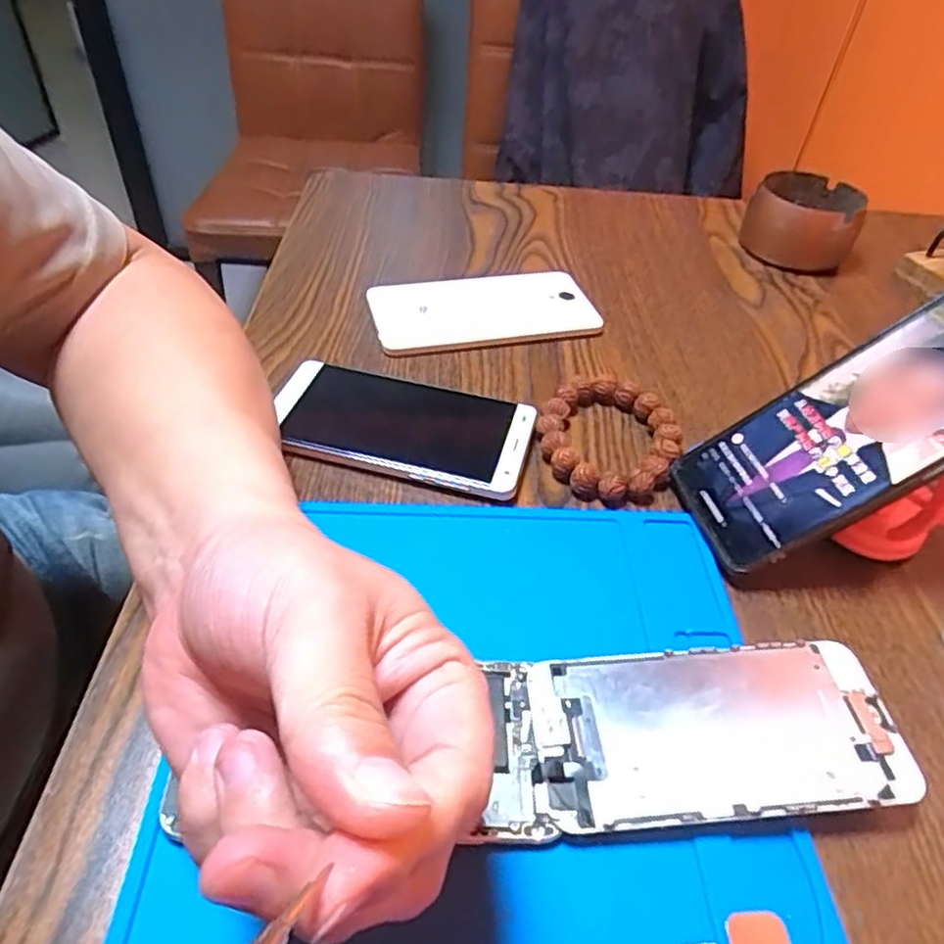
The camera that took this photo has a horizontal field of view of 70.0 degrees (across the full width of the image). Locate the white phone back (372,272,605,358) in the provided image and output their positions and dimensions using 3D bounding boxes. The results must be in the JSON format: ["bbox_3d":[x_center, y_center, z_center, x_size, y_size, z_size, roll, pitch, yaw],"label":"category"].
[{"bbox_3d":[0.008,-0.108,0.456,0.146,0.013,0.071,-8,47,-14],"label":"white phone back"}]

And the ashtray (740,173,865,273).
[{"bbox_3d":[0.269,-0.205,0.551,0.084,0.050,0.085,22,47,15],"label":"ashtray"}]

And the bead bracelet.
[{"bbox_3d":[0.075,-0.020,0.375,0.075,0.017,0.088,21,47,14],"label":"bead bracelet"}]

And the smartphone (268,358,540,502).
[{"bbox_3d":[-0.044,-0.025,0.370,0.147,0.013,0.077,13,45,7],"label":"smartphone"}]

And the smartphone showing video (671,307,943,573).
[{"bbox_3d":[0.177,-0.020,0.311,0.162,0.012,0.071,-33,44,19],"label":"smartphone showing video"}]

